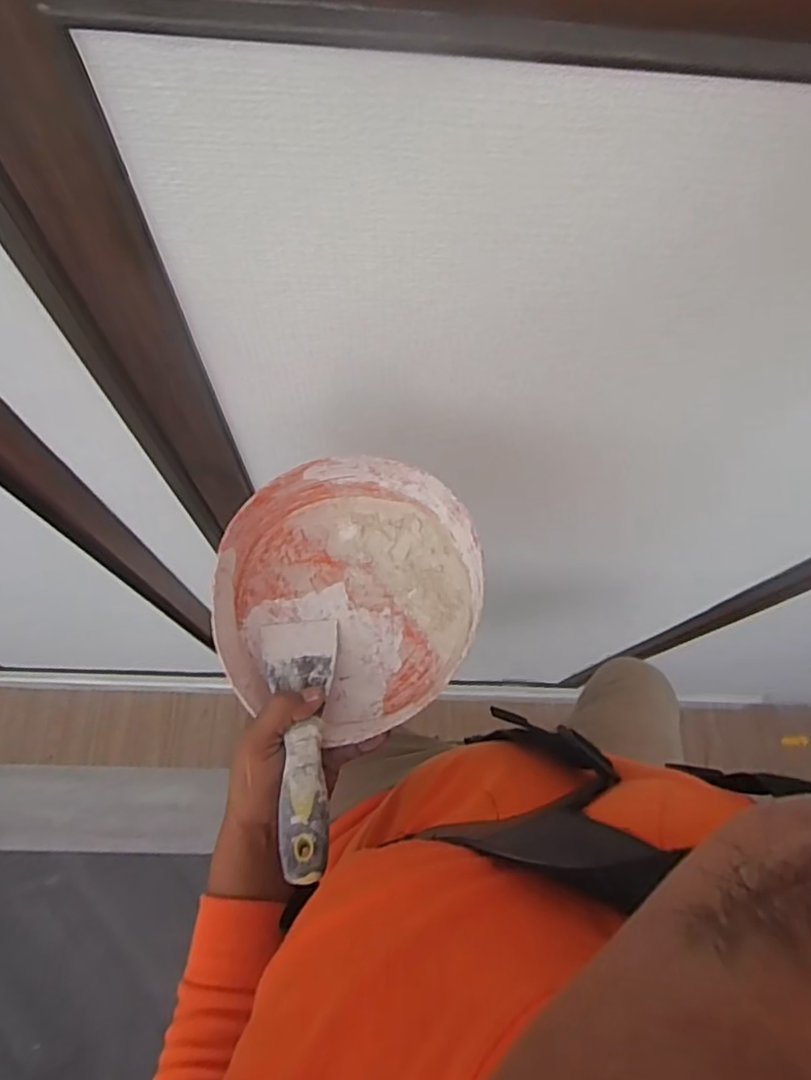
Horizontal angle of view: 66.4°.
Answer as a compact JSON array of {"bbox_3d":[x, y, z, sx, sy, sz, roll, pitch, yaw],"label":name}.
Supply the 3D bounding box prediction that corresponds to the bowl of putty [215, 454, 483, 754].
[{"bbox_3d":[-0.043,0.043,0.491,0.195,0.074,0.198,1,71,-2],"label":"bowl of putty"}]

